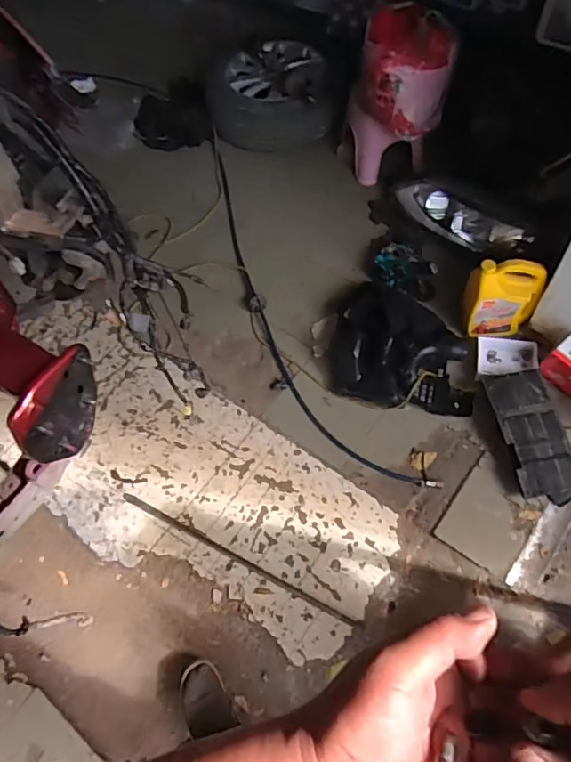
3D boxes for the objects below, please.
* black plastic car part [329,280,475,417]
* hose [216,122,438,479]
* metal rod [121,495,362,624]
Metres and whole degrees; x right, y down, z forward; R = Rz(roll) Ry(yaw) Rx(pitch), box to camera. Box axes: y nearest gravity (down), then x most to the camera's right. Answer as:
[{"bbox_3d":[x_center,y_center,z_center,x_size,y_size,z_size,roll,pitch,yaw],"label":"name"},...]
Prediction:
[{"bbox_3d":[0.363,-0.102,1.620,0.432,0.216,0.349,8,63,8],"label":"black plastic car part"},{"bbox_3d":[-0.044,-0.331,1.876,0.264,0.034,1.712,-24,63,-9],"label":"hose"},{"bbox_3d":[-0.141,0.483,1.461,0.747,0.023,0.020,24,66,16],"label":"metal rod"}]

